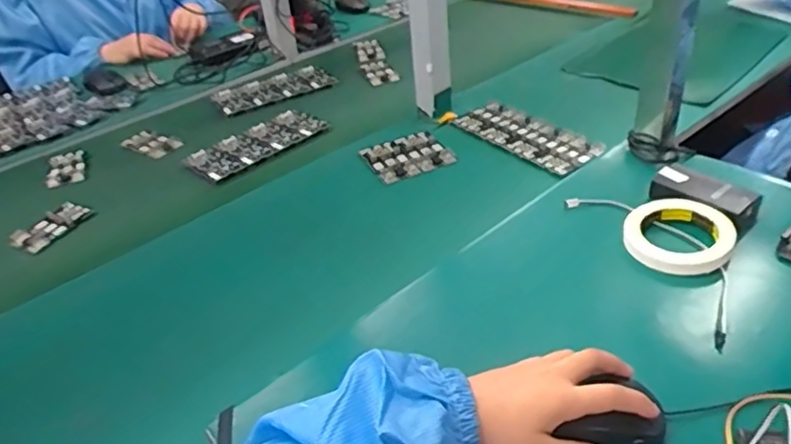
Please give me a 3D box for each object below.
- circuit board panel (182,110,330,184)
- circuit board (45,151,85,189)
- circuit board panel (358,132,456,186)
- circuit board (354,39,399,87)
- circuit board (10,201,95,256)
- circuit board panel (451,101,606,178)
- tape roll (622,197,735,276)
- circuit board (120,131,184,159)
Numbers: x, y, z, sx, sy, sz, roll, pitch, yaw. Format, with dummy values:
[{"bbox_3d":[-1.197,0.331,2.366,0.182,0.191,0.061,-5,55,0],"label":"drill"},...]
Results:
[{"bbox_3d":[-0.218,-0.127,0.994,0.222,0.012,0.093,-33,43,-32],"label":"circuit board panel"},{"bbox_3d":[-0.516,-0.081,0.979,0.053,0.013,0.102,-17,37,-14],"label":"circuit board"},{"bbox_3d":[0.017,-0.095,0.903,0.111,0.011,0.104,-19,37,-17],"label":"circuit board panel"},{"bbox_3d":[-0.043,-0.320,1.249,0.059,0.012,0.231,-12,36,-8],"label":"circuit board"},{"bbox_3d":[-0.471,0.007,0.858,0.055,0.015,0.100,20,43,32],"label":"circuit board"},{"bbox_3d":[0.196,-0.129,0.915,0.104,0.008,0.227,-27,40,-26],"label":"circuit board panel"},{"bbox_3d":[0.299,0.014,0.657,0.102,0.029,0.102,-4,36,3],"label":"tape roll"},{"bbox_3d":[-0.406,-0.132,1.038,0.103,0.008,0.054,18,42,31],"label":"circuit board"}]

